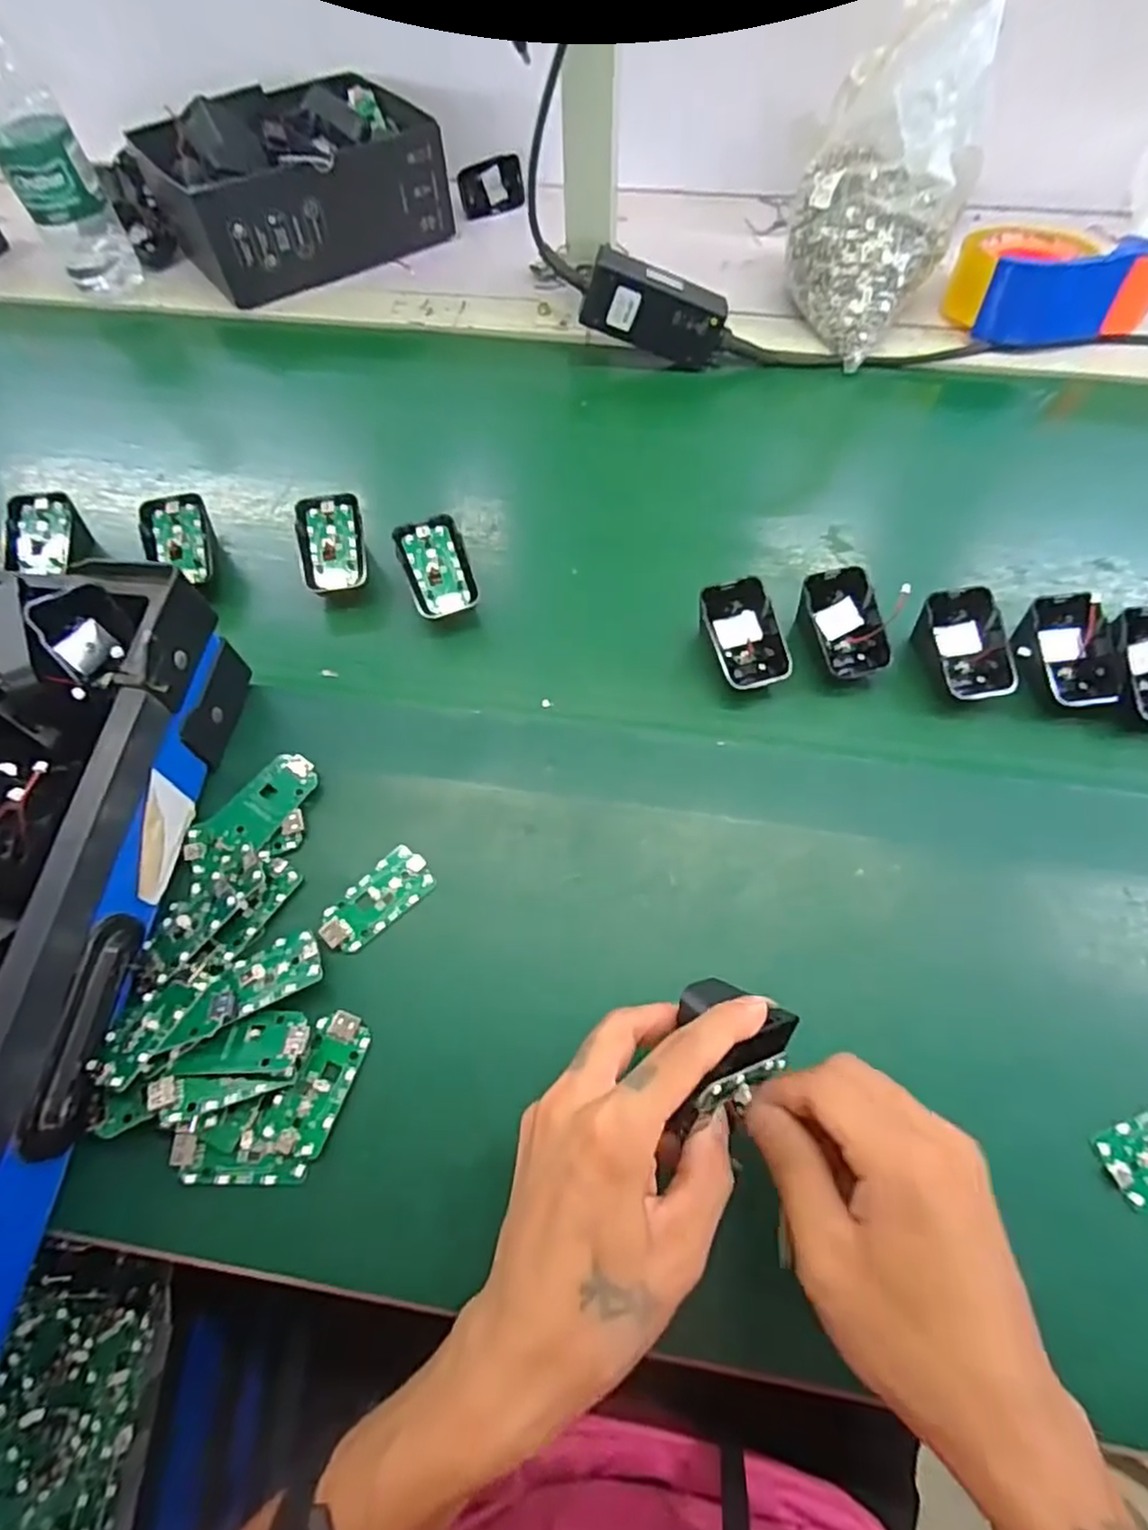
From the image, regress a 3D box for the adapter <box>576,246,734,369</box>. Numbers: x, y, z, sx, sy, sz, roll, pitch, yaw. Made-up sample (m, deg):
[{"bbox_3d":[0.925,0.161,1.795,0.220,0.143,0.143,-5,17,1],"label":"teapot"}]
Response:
[{"bbox_3d":[0.069,-0.367,0.555,0.119,0.055,0.025,12,60,-18],"label":"adapter"}]

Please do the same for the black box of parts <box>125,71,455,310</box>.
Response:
[{"bbox_3d":[-0.261,-0.560,0.658,0.237,0.092,0.180,-32,66,-13],"label":"black box of parts"}]

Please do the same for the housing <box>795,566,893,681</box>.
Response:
[{"bbox_3d":[0.170,-0.085,0.437,0.049,0.044,0.063,-13,63,-3],"label":"housing"}]

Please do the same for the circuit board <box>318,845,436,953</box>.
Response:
[{"bbox_3d":[-0.107,0.074,0.372,0.063,0.004,0.032,-41,68,-17],"label":"circuit board"}]

